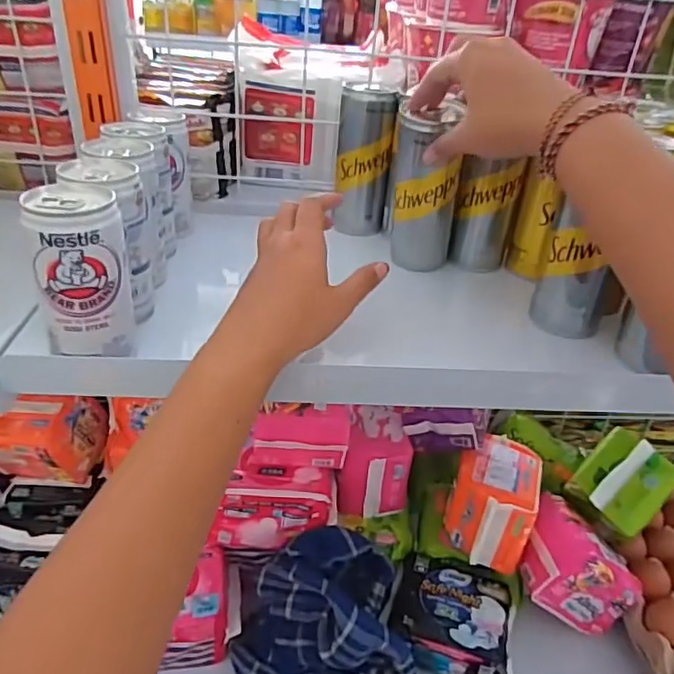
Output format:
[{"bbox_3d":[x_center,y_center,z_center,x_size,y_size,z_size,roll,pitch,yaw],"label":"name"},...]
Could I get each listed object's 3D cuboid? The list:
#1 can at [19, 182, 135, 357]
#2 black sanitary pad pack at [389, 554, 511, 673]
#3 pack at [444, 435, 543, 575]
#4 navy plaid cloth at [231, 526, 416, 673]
[{"bbox_3d":[-0.147,-0.037,0.336,0.048,0.090,0.045,-9,35,-19],"label":"can"},{"bbox_3d":[0.124,0.299,0.612,0.129,0.056,0.106,10,33,9],"label":"black sanitary pad pack"},{"bbox_3d":[0.176,0.173,0.641,0.085,0.085,0.129,15,34,16],"label":"pack"},{"bbox_3d":[-0.016,0.274,0.585,0.164,0.101,0.121,1,33,-4],"label":"navy plaid cloth"}]

